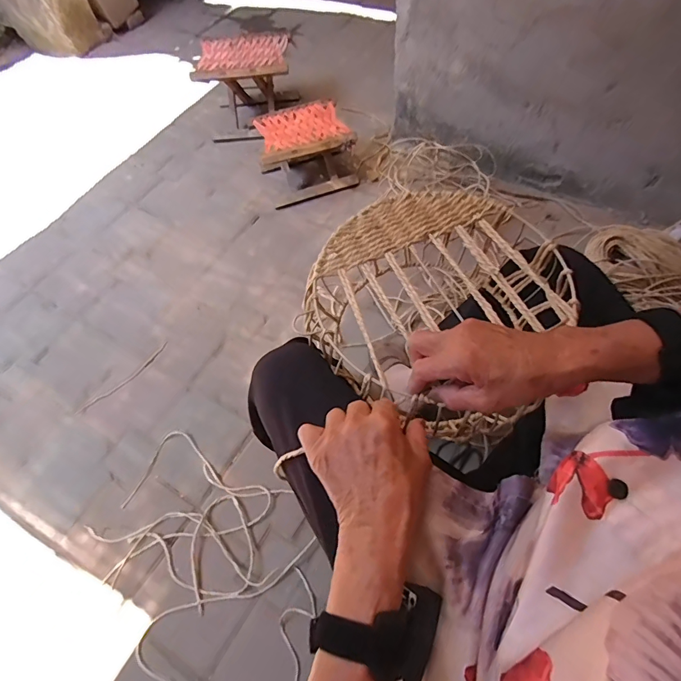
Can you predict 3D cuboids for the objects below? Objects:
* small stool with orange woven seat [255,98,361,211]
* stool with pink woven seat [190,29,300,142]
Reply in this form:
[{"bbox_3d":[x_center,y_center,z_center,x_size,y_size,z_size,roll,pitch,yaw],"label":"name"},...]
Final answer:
[{"bbox_3d":[-0.114,-0.588,1.326,0.276,0.194,0.228,-19,60,-8],"label":"small stool with orange woven seat"},{"bbox_3d":[-0.323,-0.904,1.501,0.312,0.233,0.281,-2,59,2],"label":"stool with pink woven seat"}]

